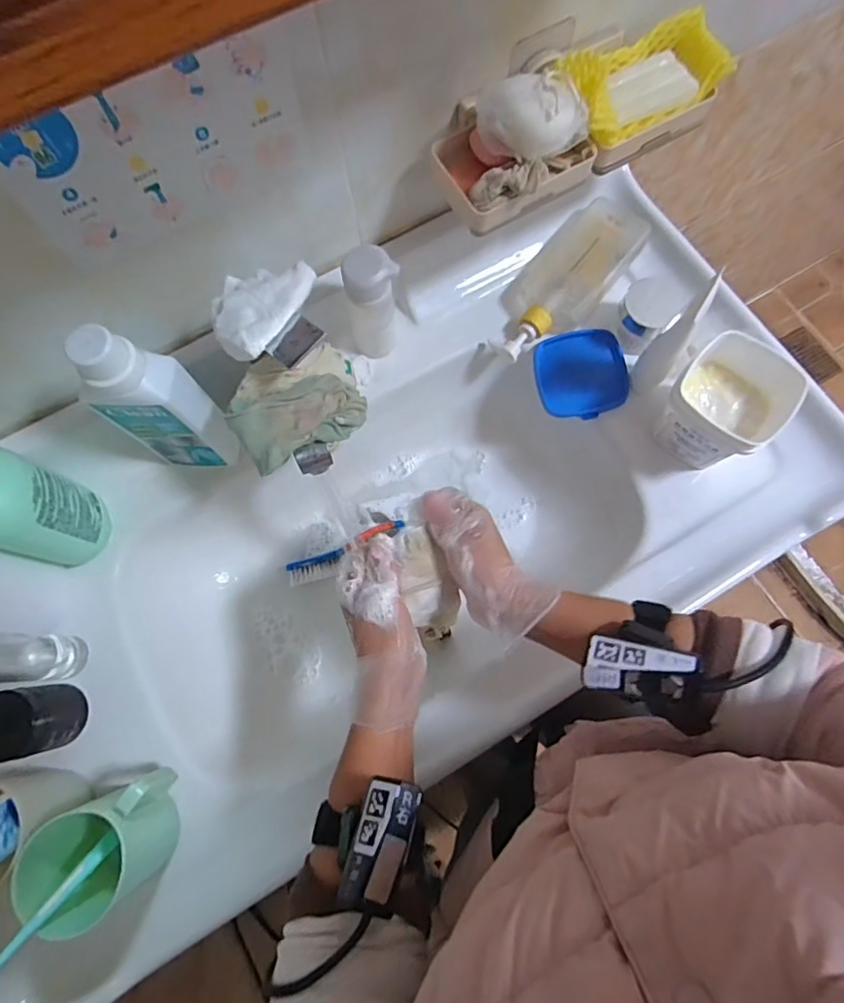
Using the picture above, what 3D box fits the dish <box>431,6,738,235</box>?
[{"bbox_3d":[0.134,-0.343,0.459,0.258,0.073,0.112,-28,75,-6],"label":"dish"}]

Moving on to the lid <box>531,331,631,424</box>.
[{"bbox_3d":[0.174,-0.139,0.583,0.093,0.015,0.095,-9,74,-1],"label":"lid"}]

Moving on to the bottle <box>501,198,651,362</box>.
[{"bbox_3d":[0.156,-0.246,0.588,0.093,0.050,0.197,42,79,12],"label":"bottle"}]

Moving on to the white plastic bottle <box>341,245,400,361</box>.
[{"bbox_3d":[-0.048,-0.199,0.534,0.051,0.146,0.046,-20,74,-4],"label":"white plastic bottle"}]

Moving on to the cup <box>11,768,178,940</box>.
[{"bbox_3d":[-0.249,0.277,0.427,0.102,0.086,0.078,-27,75,-6],"label":"cup"}]

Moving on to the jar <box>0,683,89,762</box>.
[{"bbox_3d":[-0.341,0.193,0.464,0.050,0.074,0.053,0,74,2],"label":"jar"}]

